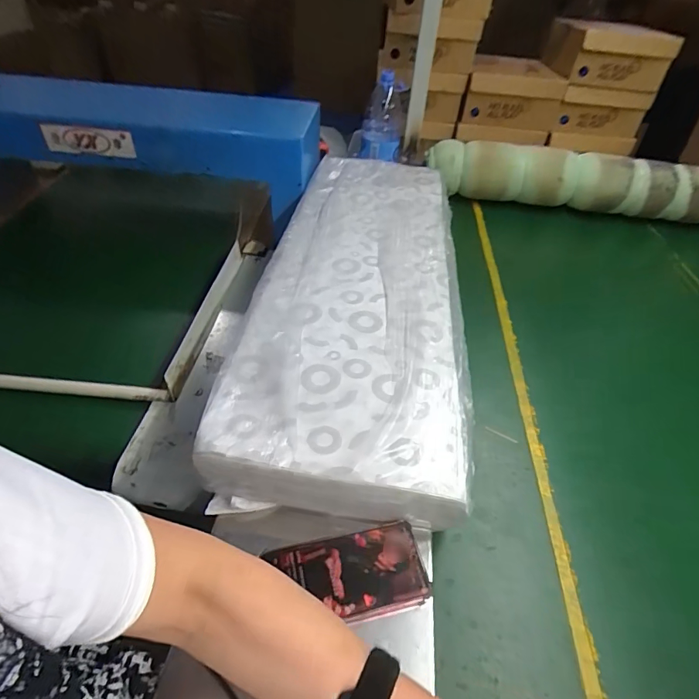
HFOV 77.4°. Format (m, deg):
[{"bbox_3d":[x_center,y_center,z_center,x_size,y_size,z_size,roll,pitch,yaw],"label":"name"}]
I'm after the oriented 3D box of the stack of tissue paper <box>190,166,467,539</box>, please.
[{"bbox_3d":[0.028,-0.136,0.748,0.307,0.065,0.836,8,44,3],"label":"stack of tissue paper"}]

